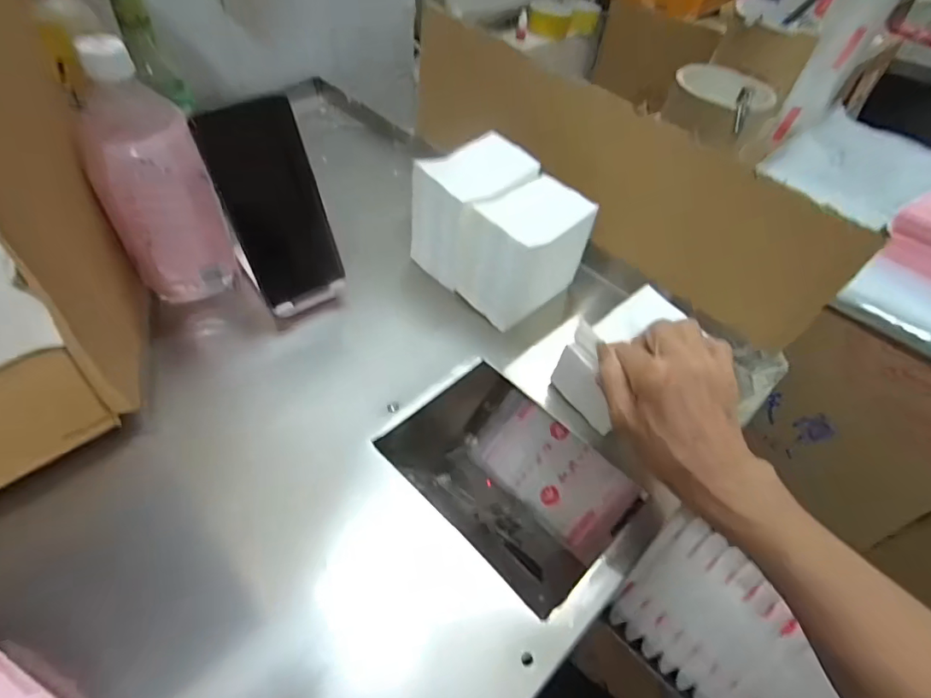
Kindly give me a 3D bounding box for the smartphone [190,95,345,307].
[{"bbox_3d":[-0.155,-0.117,0.414,0.075,0.157,0.009,-29,40,-25],"label":"smartphone"}]

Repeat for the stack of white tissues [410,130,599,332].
[{"bbox_3d":[0.033,-0.109,0.480,0.147,0.118,0.101,39,56,24],"label":"stack of white tissues"}]

